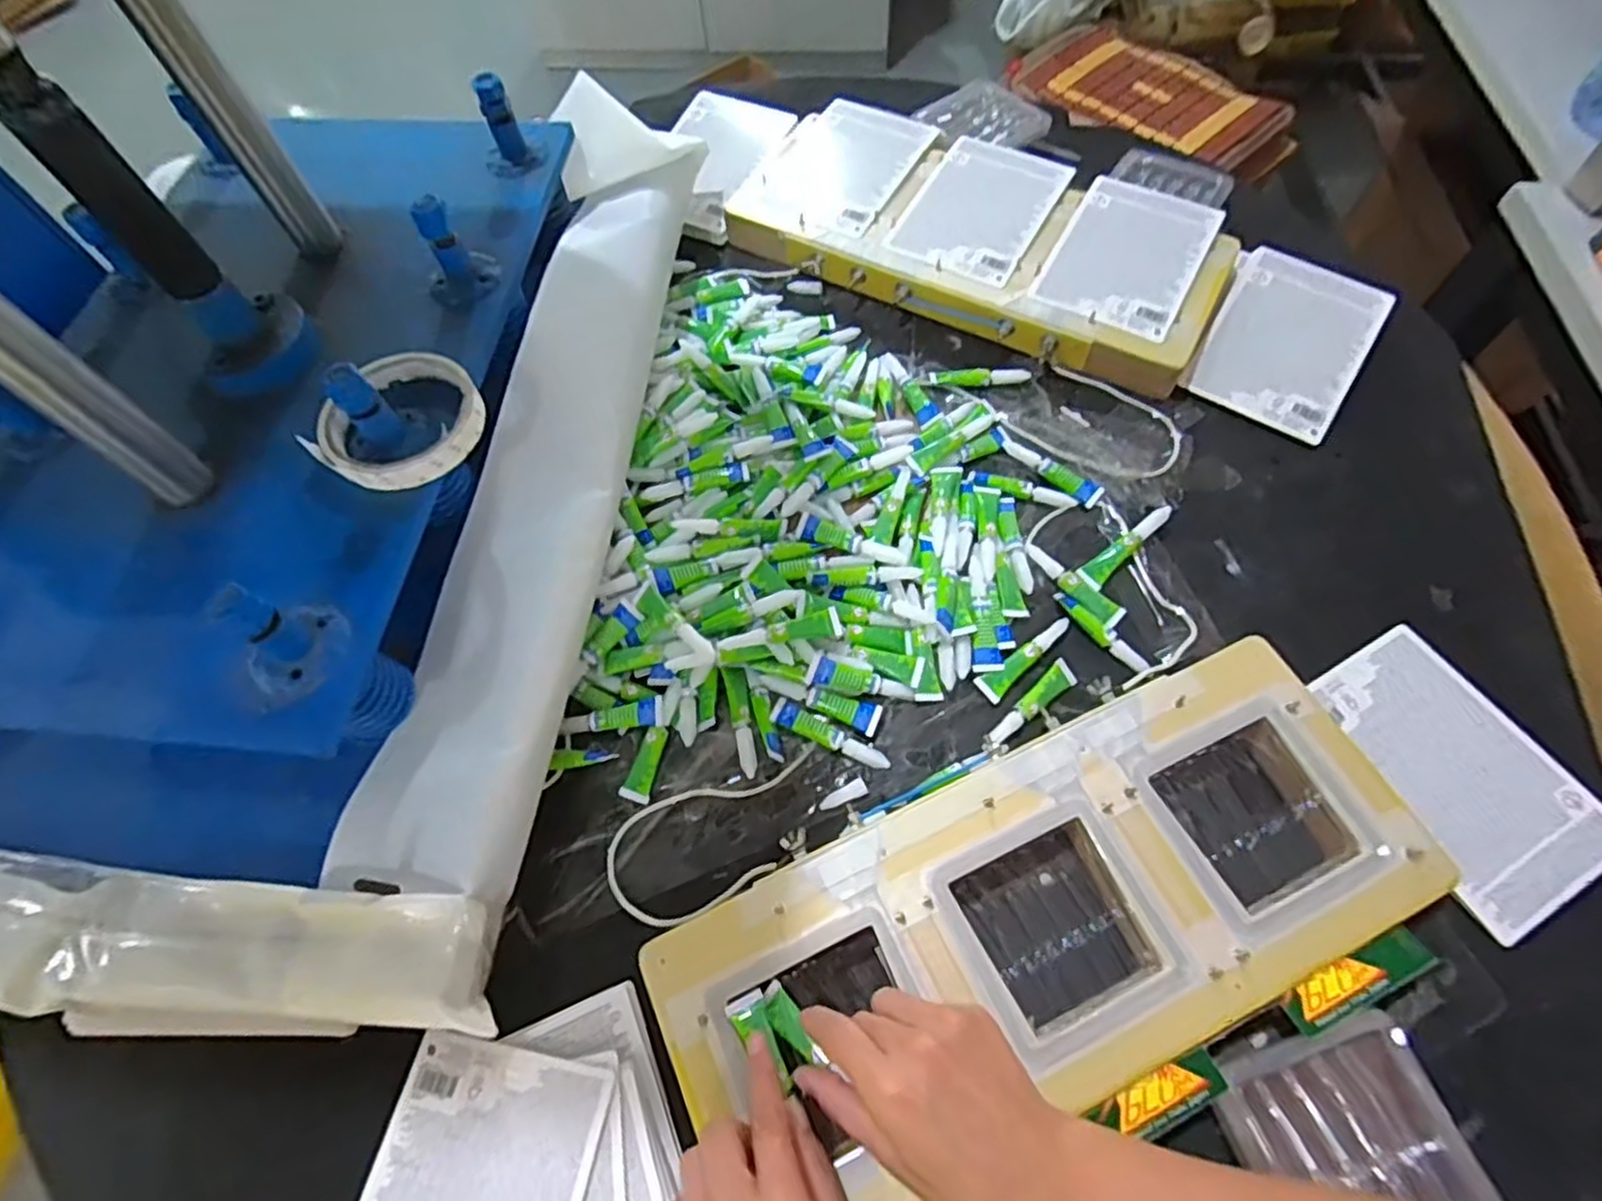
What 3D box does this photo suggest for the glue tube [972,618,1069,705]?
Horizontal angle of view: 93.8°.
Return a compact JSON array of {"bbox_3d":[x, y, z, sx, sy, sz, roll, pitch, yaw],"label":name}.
[{"bbox_3d":[0.154,0.037,0.515,0.081,0.008,0.019,-40,67,-17],"label":"glue tube"}]

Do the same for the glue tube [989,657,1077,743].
[{"bbox_3d":[0.155,0.069,0.497,0.077,0.012,0.017,-41,67,-17],"label":"glue tube"}]

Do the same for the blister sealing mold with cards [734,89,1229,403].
[{"bbox_3d":[0.166,-0.344,0.686,0.423,0.054,0.223,25,66,16],"label":"blister sealing mold with cards"}]

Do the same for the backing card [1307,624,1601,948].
[{"bbox_3d":[0.413,0.108,0.474,0.112,0.010,0.171,-28,64,-11],"label":"backing card"}]

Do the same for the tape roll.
[{"bbox_3d":[-0.231,-0.105,0.437,0.089,0.021,0.089,-1,62,3],"label":"tape roll"}]

